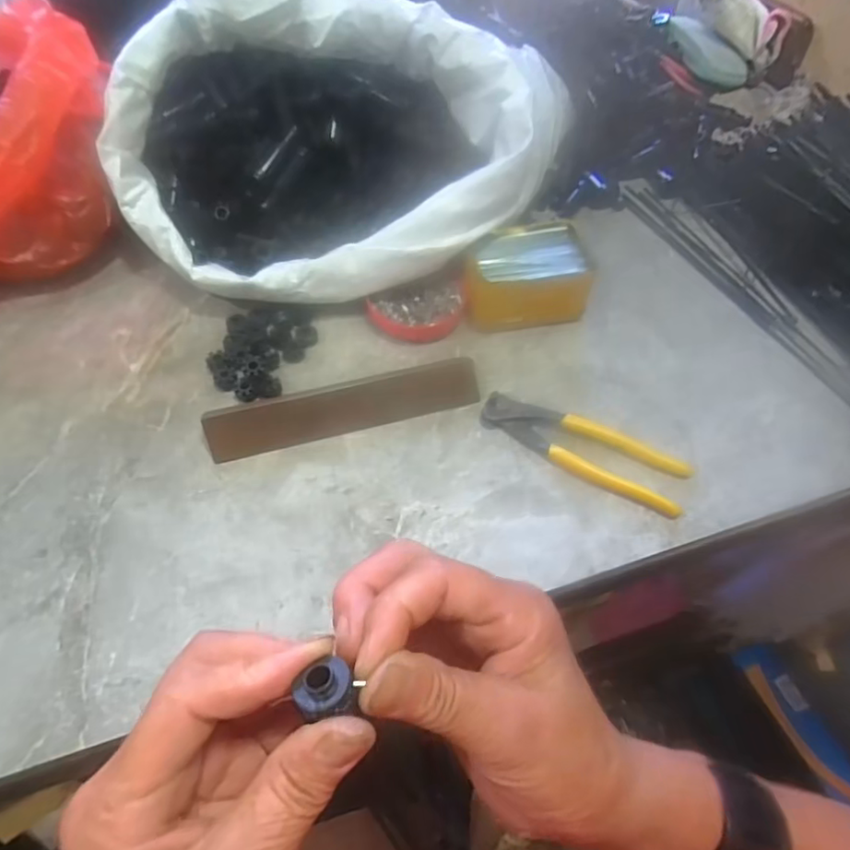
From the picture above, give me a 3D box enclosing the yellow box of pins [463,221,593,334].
[{"bbox_3d":[0.093,-0.139,0.551,0.114,0.050,0.086,-9,57,-9],"label":"yellow box of pins"}]

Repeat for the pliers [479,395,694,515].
[{"bbox_3d":[0.125,0.016,0.466,0.166,0.014,0.049,24,58,13],"label":"pliers"}]

